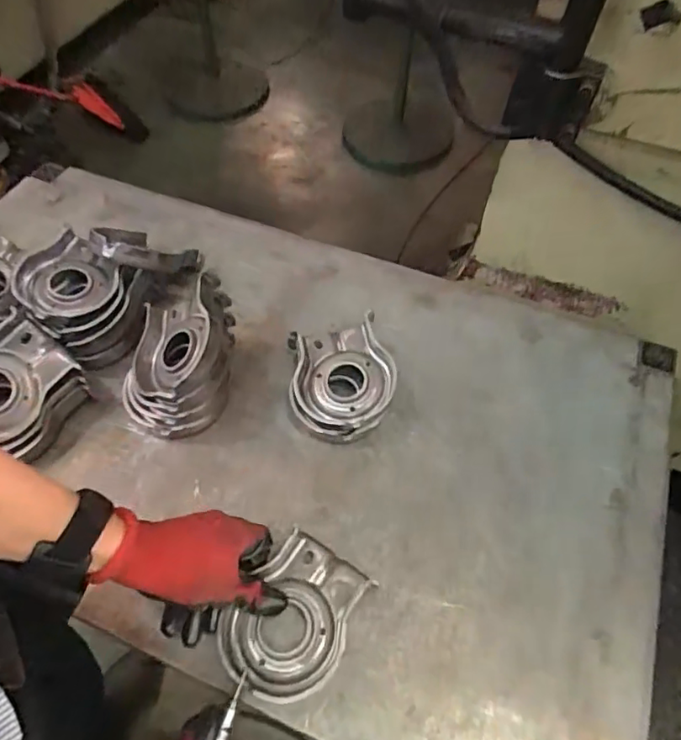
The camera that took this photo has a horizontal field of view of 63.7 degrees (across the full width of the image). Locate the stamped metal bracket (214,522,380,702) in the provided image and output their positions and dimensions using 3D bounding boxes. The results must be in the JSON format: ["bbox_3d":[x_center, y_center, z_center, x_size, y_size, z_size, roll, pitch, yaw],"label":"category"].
[{"bbox_3d":[-0.038,0.206,0.454,0.095,0.025,0.126,36,62,22],"label":"stamped metal bracket"}]

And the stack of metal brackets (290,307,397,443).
[{"bbox_3d":[0.002,0.011,0.588,0.107,0.044,0.129,-6,55,-5],"label":"stack of metal brackets"}]

